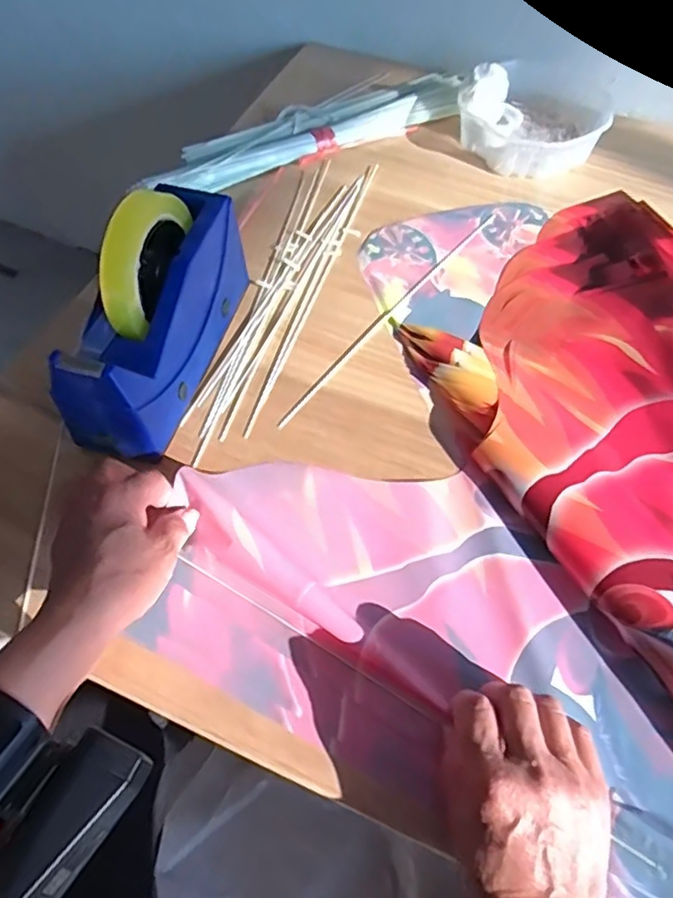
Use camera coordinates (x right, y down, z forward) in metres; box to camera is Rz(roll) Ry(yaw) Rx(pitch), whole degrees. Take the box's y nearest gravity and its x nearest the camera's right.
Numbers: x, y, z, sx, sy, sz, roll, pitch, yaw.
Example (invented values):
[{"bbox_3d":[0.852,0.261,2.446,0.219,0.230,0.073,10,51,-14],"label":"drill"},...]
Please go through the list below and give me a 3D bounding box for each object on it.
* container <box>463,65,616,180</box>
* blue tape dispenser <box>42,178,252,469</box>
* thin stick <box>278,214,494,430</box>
[{"bbox_3d":[0.217,-0.355,0.661,0.141,0.060,0.119,-23,62,-14],"label":"container"},{"bbox_3d":[-0.133,-0.106,0.459,0.061,0.132,0.199,16,60,8],"label":"blue tape dispenser"},{"bbox_3d":[0.053,-0.127,0.553,0.011,0.004,0.322,35,64,18],"label":"thin stick"}]

